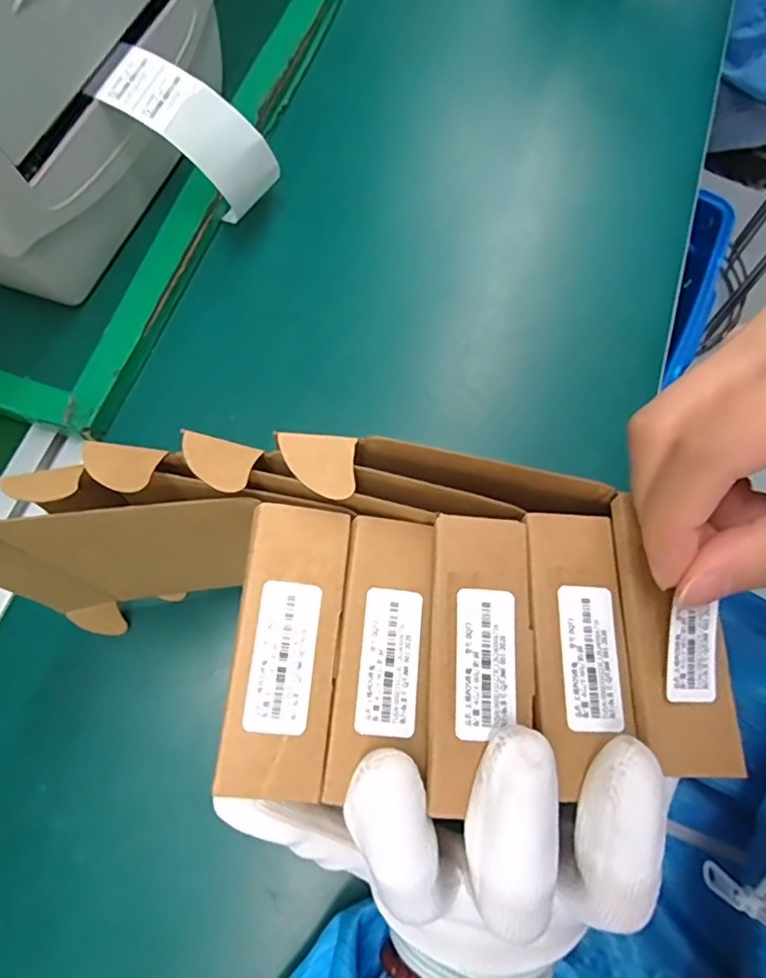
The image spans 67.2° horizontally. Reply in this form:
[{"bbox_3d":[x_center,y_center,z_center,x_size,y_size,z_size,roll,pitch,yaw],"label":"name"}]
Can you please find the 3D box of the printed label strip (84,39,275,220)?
[{"bbox_3d":[-0.104,-0.195,0.314,0.096,0.029,0.042,30,67,-30],"label":"printed label strip"}]

